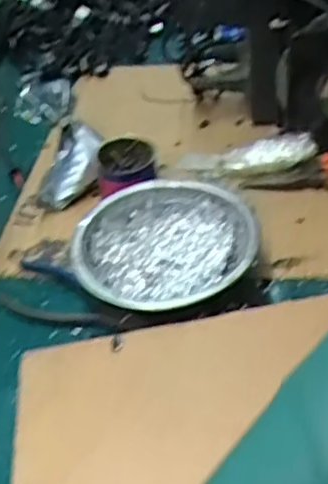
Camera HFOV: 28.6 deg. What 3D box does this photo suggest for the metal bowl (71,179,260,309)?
[{"bbox_3d":[0.001,0.008,0.454,0.123,0.040,0.118,-4,38,3],"label":"metal bowl"}]

